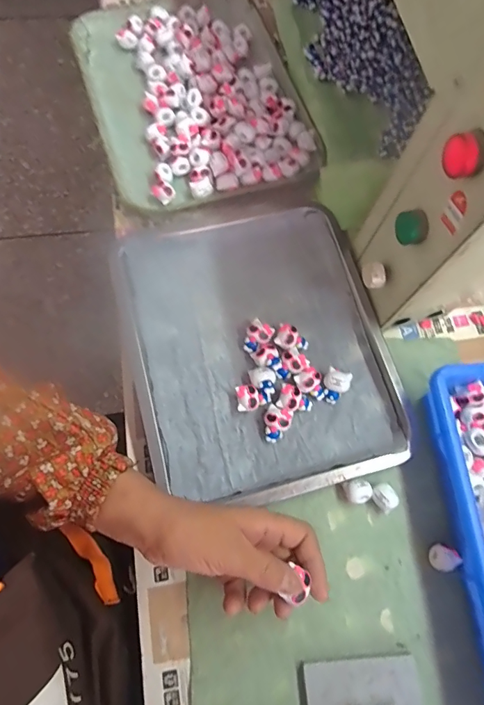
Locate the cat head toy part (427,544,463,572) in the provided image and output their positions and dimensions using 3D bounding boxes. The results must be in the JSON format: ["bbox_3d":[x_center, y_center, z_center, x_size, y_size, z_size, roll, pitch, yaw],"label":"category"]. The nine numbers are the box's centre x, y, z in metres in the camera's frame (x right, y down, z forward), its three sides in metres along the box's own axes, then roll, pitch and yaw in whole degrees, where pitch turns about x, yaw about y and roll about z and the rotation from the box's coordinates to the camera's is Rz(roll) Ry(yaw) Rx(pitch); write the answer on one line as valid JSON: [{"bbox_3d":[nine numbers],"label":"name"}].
[{"bbox_3d":[0.185,0.190,0.396,0.023,0.029,0.022,1,72,-3],"label":"cat head toy part"}]

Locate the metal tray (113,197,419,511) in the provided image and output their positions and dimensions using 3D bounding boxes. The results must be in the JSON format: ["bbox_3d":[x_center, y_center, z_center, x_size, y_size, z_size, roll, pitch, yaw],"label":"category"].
[{"bbox_3d":[0.016,-0.011,0.449,0.257,0.023,0.307,-13,75,-5],"label":"metal tray"}]

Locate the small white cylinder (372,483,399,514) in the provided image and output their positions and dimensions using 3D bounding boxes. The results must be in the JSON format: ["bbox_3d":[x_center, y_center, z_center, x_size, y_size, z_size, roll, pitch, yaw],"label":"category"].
[{"bbox_3d":[0.136,0.139,0.410,0.022,0.020,0.026,-18,74,-9],"label":"small white cylinder"}]

